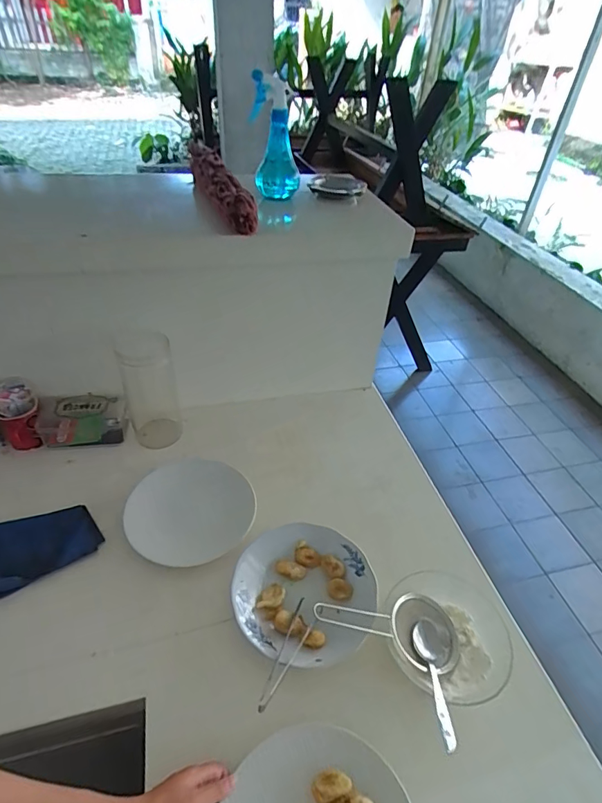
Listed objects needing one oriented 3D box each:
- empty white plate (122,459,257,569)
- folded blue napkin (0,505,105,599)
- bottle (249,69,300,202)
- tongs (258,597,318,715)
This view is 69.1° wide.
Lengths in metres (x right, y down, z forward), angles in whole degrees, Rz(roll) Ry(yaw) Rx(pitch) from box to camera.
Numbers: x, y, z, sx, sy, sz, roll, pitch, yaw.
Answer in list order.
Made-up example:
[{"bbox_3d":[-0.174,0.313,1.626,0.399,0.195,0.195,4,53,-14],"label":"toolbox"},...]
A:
[{"bbox_3d":[-0.175,0.171,0.694,0.194,0.021,0.176,-4,43,-6],"label":"empty white plate"},{"bbox_3d":[-0.400,0.216,0.637,0.191,0.009,0.116,-11,44,-26],"label":"folded blue napkin"},{"bbox_3d":[-0.044,-0.460,0.770,0.077,0.191,0.095,2,41,-2],"label":"bottle"},{"bbox_3d":[-0.014,0.307,0.536,0.031,0.019,0.149,17,24,16],"label":"tongs"}]

